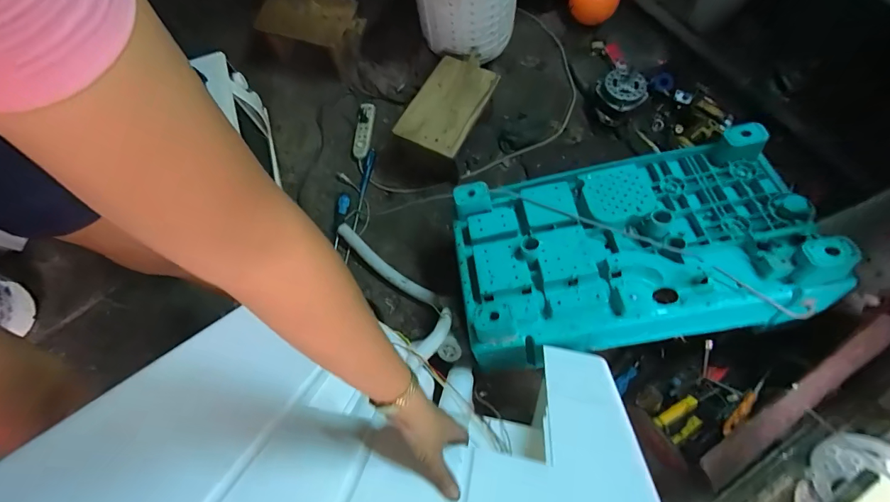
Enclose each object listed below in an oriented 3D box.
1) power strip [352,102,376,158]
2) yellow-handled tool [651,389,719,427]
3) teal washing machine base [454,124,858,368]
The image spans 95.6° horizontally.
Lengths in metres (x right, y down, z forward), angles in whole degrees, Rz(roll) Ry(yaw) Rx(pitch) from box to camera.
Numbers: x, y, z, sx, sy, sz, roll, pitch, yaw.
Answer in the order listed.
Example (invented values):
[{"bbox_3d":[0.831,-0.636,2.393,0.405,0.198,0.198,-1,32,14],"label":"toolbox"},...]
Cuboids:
[{"bbox_3d":[-0.246,-0.360,1.226,0.051,0.037,0.178,6,79,4],"label":"power strip"},{"bbox_3d":[0.501,0.326,0.843,0.160,0.032,0.035,-28,69,-11],"label":"yellow-handled tool"},{"bbox_3d":[0.357,-0.031,0.809,0.663,0.124,0.399,-7,67,-2],"label":"teal washing machine base"}]

